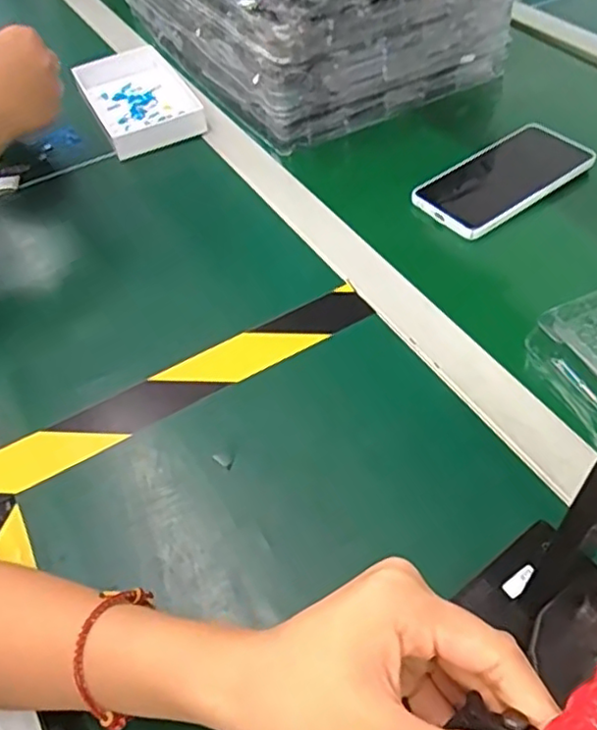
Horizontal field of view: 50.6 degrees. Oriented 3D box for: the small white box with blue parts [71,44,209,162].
[{"bbox_3d":[-0.175,-0.293,0.694,0.102,0.029,0.183,-23,51,-15],"label":"small white box with blue parts"}]

